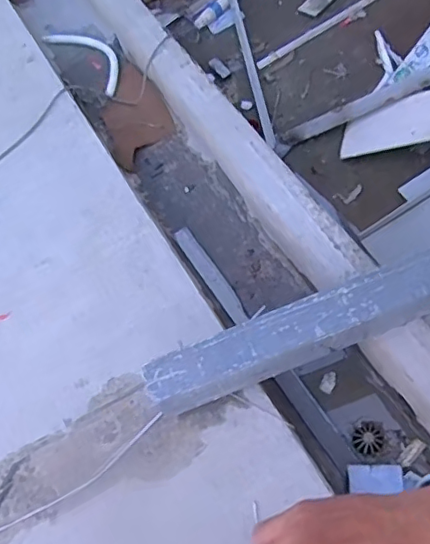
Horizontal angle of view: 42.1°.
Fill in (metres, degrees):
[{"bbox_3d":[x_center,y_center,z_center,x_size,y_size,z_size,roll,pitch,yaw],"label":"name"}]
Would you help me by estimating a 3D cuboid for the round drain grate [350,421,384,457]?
[{"bbox_3d":[0.404,0.443,1.484,0.081,0.017,0.085,-5,63,10],"label":"round drain grate"}]

